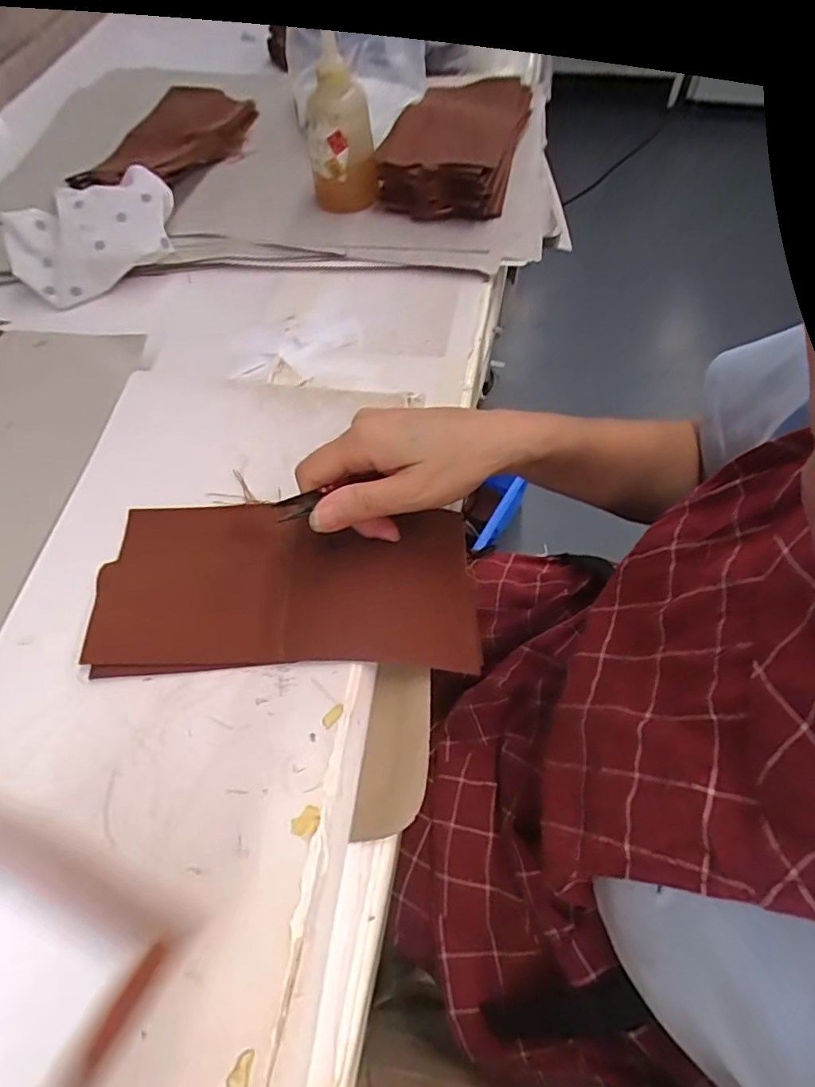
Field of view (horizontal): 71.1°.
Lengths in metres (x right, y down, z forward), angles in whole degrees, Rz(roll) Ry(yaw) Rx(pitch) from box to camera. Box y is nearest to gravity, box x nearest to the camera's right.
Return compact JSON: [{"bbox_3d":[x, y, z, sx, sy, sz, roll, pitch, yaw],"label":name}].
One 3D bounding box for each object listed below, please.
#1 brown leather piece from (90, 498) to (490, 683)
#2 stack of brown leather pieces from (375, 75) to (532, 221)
[{"bbox_3d":[-0.073,0.024,0.350,0.226,0.033,0.111,1,58,-1],"label":"brown leather piece"},{"bbox_3d":[0.050,-0.428,0.601,0.129,0.067,0.208,13,58,6],"label":"stack of brown leather pieces"}]

